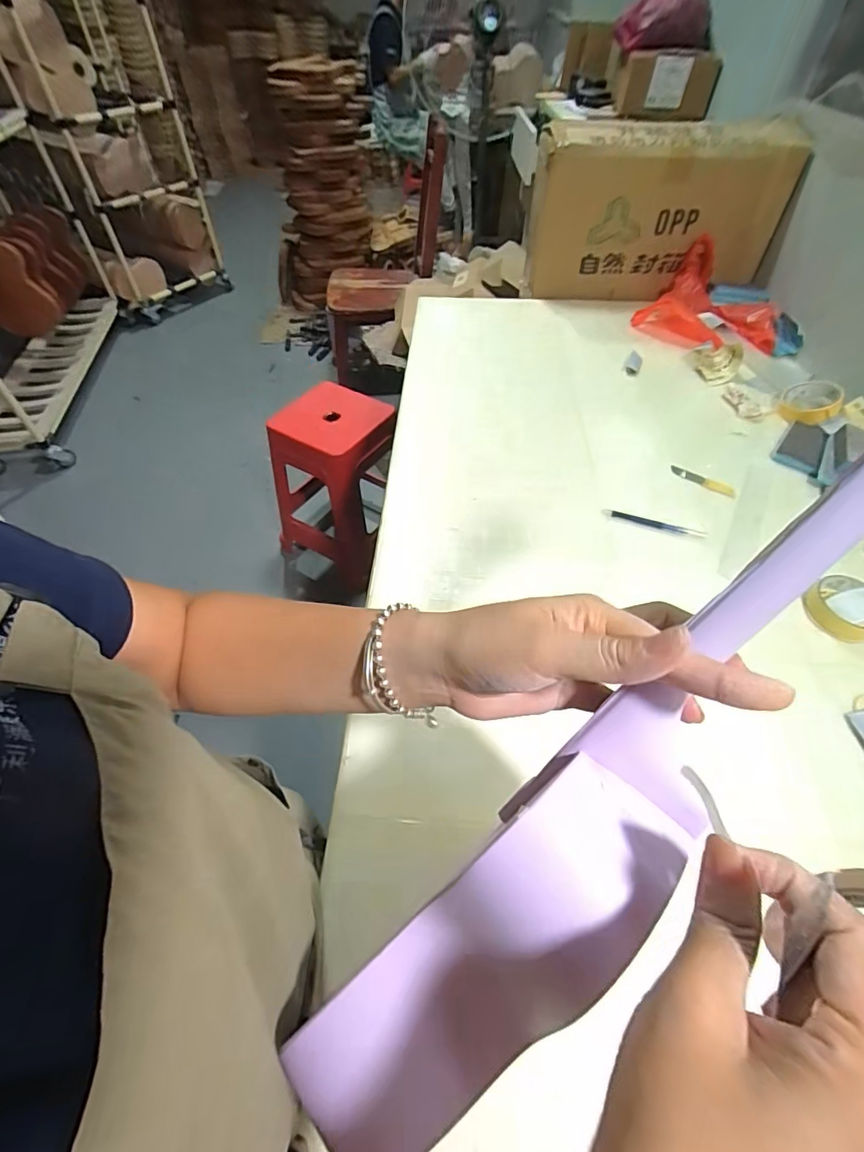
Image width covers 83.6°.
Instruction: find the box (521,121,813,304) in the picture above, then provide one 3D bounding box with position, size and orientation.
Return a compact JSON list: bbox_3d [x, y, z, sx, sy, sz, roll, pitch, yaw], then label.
[{"bbox_3d":[0.481,-0.858,1.106,0.505,0.271,0.333,1,51,0],"label":"box"}]

